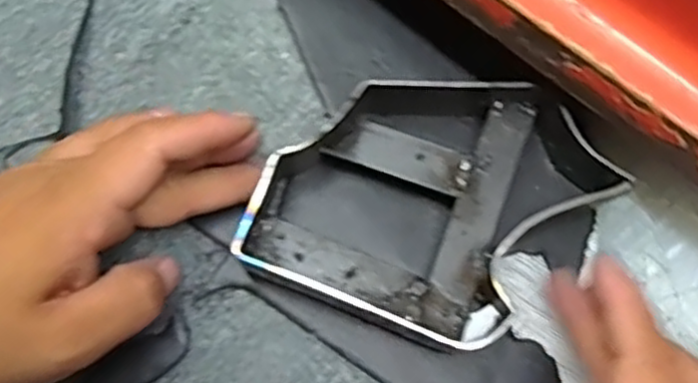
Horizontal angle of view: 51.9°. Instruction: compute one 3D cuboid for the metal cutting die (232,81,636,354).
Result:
[{"bbox_3d":[0.033,0.002,0.291,0.124,0.033,0.110,21,76,4],"label":"metal cutting die"}]

